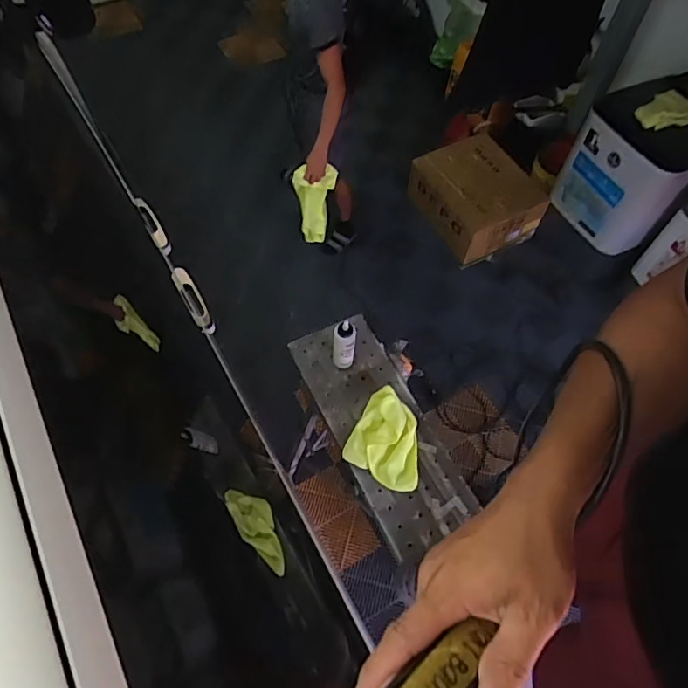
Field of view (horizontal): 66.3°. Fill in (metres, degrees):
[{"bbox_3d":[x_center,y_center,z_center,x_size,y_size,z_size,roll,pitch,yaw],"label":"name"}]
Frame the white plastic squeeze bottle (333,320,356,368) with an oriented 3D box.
[{"bbox_3d":[0.000,0.006,1.397,0.061,0.194,0.047,5,61,1],"label":"white plastic squeeze bottle"}]

